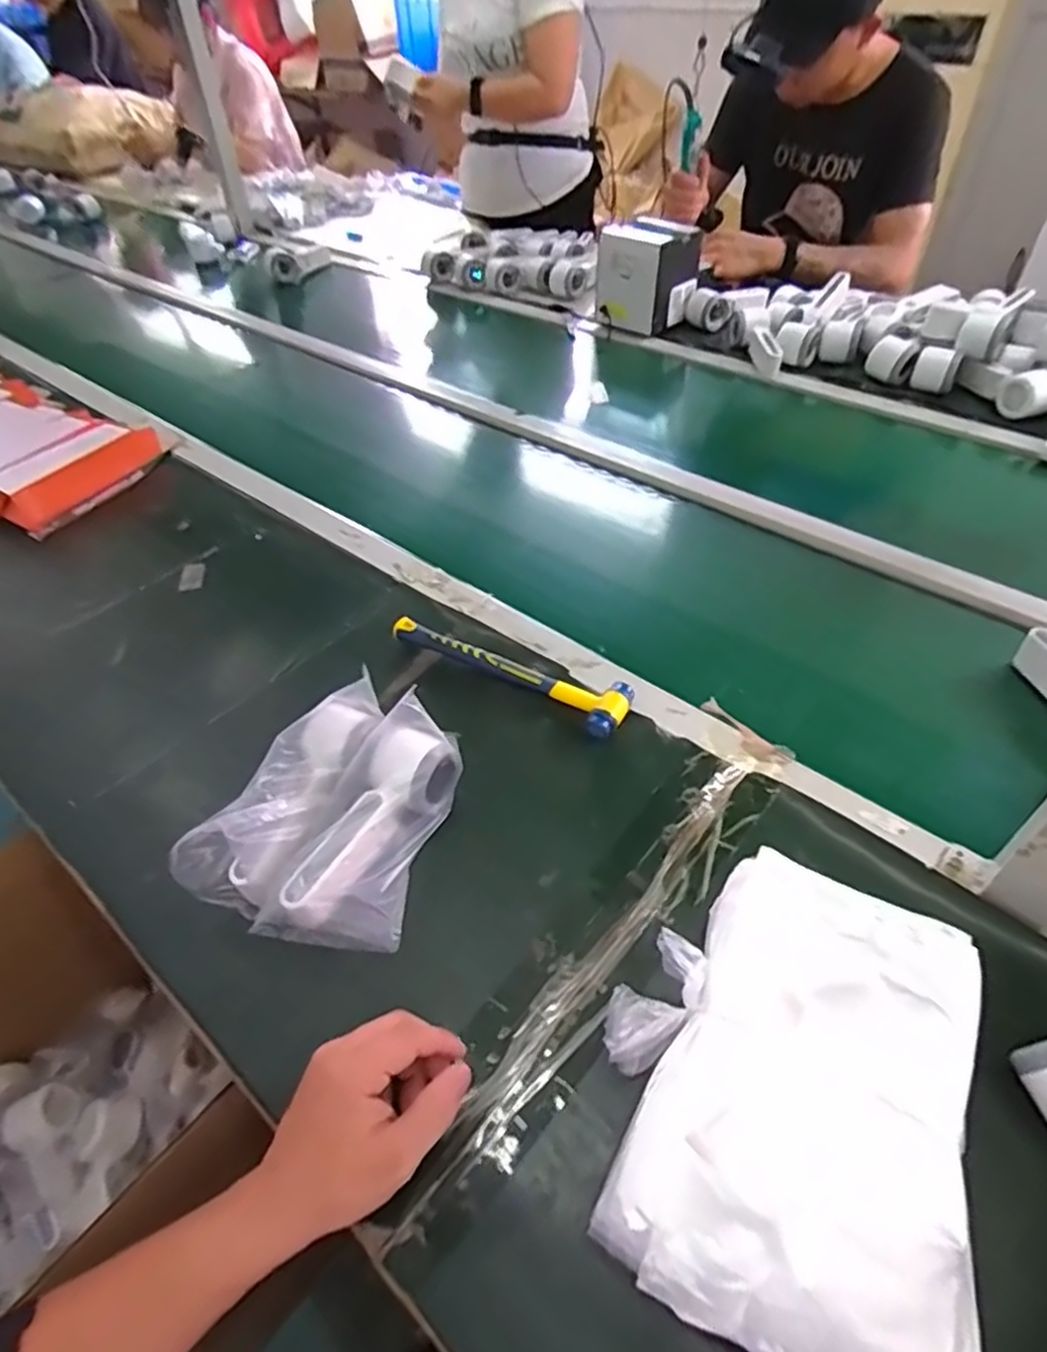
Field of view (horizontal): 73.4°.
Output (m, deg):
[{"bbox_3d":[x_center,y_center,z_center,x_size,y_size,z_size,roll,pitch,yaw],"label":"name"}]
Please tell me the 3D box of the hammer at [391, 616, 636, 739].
[{"bbox_3d":[-0.013,-0.011,0.671,0.245,0.025,0.060,25,53,24],"label":"hammer"}]

